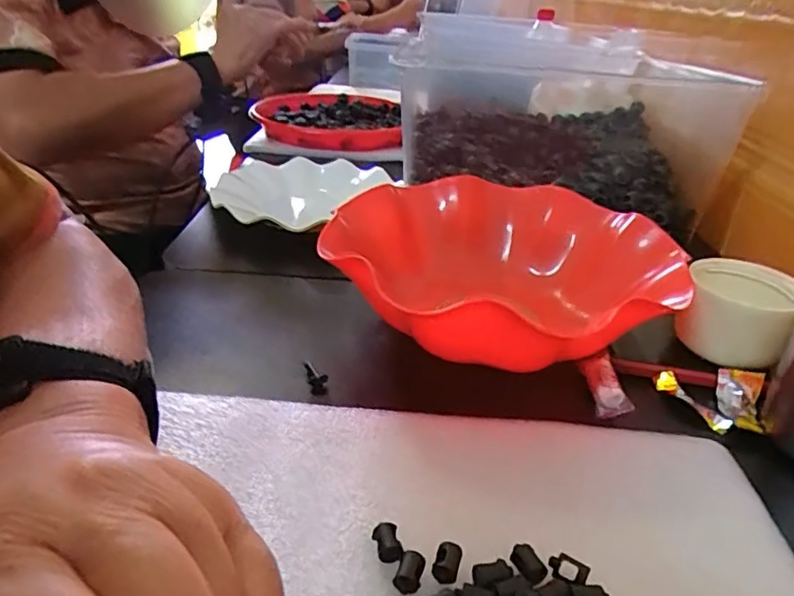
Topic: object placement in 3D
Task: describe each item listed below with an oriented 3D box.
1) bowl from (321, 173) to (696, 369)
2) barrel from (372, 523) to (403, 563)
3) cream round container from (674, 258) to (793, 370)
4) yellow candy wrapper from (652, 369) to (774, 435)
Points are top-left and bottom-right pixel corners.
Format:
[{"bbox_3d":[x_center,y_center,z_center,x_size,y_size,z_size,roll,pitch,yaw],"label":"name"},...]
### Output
[{"bbox_3d":[0.073,-0.021,0.388,0.215,0.061,0.207,2,29,-1],"label":"bowl"},{"bbox_3d":[-0.004,0.097,0.228,0.009,0.009,0.014,-5,30,-14],"label":"barrel"},{"bbox_3d":[0.208,0.011,0.359,0.061,0.050,0.069,21,34,29],"label":"cream round container"},{"bbox_3d":[0.180,0.056,0.335,0.055,0.021,0.043,12,30,15],"label":"yellow candy wrapper"}]

